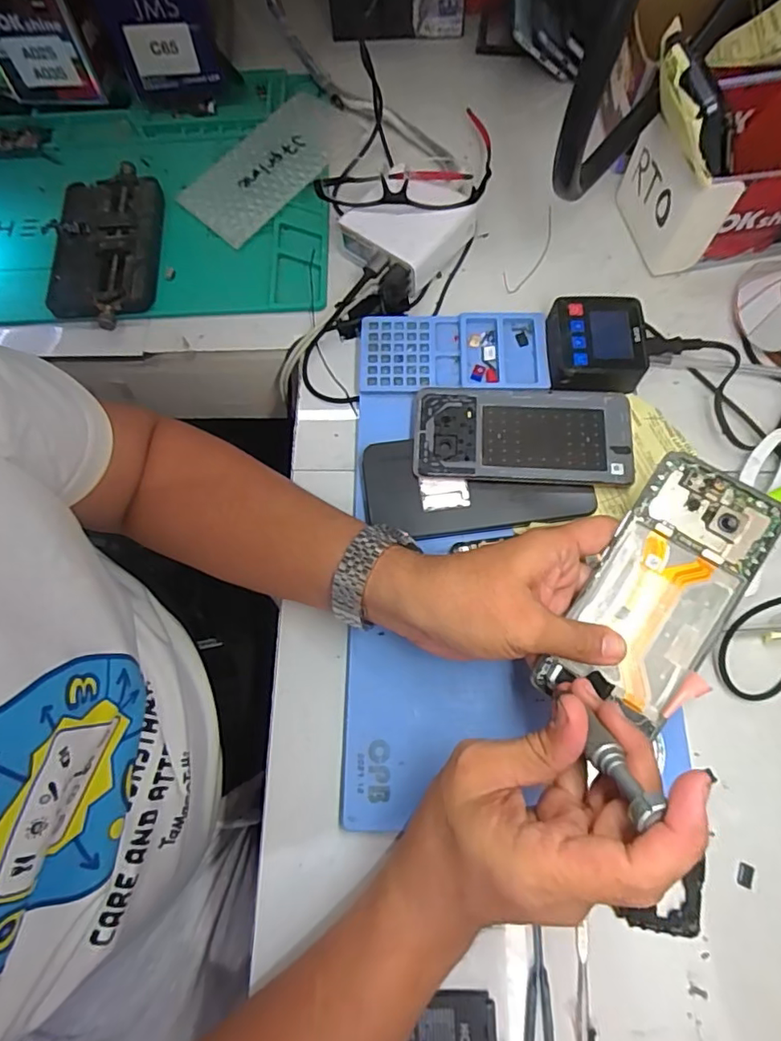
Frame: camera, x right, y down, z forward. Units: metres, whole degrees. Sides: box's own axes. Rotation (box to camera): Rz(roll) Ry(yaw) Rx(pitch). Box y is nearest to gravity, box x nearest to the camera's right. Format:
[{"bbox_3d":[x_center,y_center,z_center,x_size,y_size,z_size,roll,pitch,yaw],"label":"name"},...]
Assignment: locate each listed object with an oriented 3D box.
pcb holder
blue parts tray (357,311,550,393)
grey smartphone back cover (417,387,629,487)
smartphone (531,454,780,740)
[{"bbox_3d":[-0.262,-0.253,0.501,0.098,0.023,0.165,-7,71,0],"label":"pcb holder"},{"bbox_3d":[0.051,-0.137,0.445,0.149,0.015,0.071,1,71,3],"label":"blue parts tray"},{"bbox_3d":[0.098,-0.063,0.412,0.157,0.004,0.074,3,72,3],"label":"grey smartphone back cover"},{"bbox_3d":[0.156,0.043,0.317,0.076,0.010,0.155,31,91,10],"label":"smartphone"}]

